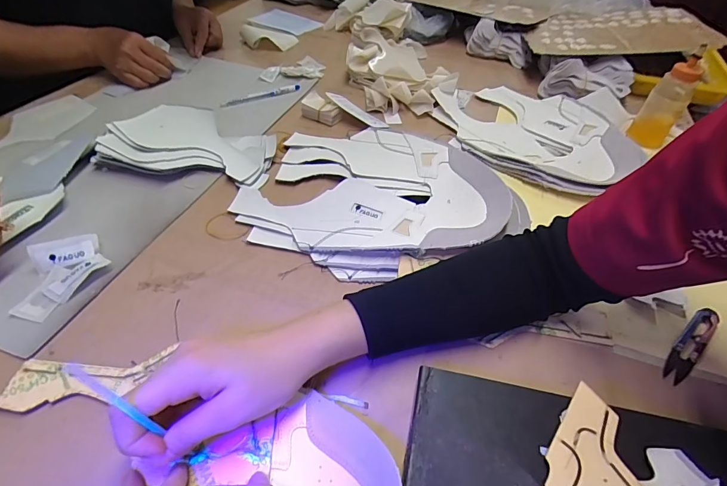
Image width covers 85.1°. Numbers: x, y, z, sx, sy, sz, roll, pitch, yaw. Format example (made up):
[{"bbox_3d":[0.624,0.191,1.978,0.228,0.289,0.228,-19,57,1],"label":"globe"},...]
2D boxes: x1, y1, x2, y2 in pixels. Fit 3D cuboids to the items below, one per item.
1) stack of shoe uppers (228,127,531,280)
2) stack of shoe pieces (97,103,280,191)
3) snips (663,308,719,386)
[{"bbox_3d":[0.013,-0.057,0.451,0.294,0.034,0.221,26,49,19],"label":"stack of shoe uppers"},{"bbox_3d":[-0.223,-0.125,0.509,0.216,0.032,0.121,11,46,6],"label":"stack of shoe pieces"},{"bbox_3d":[0.300,0.092,0.361,0.097,0.008,0.020,-30,55,-29],"label":"snips"}]

